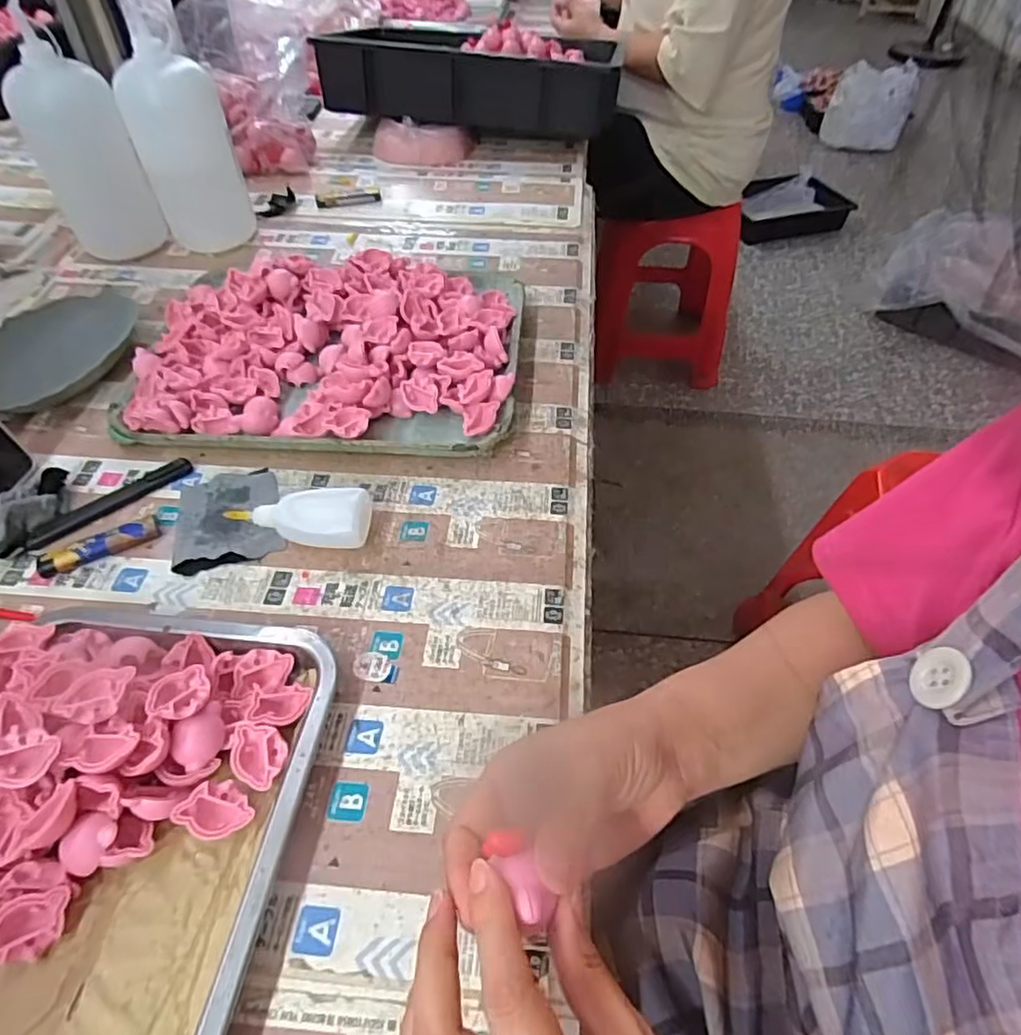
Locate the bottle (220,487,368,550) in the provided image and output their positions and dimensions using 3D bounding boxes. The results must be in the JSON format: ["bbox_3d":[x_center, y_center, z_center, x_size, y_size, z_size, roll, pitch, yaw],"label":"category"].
[{"bbox_3d":[-0.153,0.003,0.462,0.102,0.030,0.041,-1,49,-2],"label":"bottle"}]

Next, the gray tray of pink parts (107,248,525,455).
[{"bbox_3d":[-0.164,-0.162,0.578,0.340,0.045,0.242,3,49,1],"label":"gray tray of pink parts"}]

